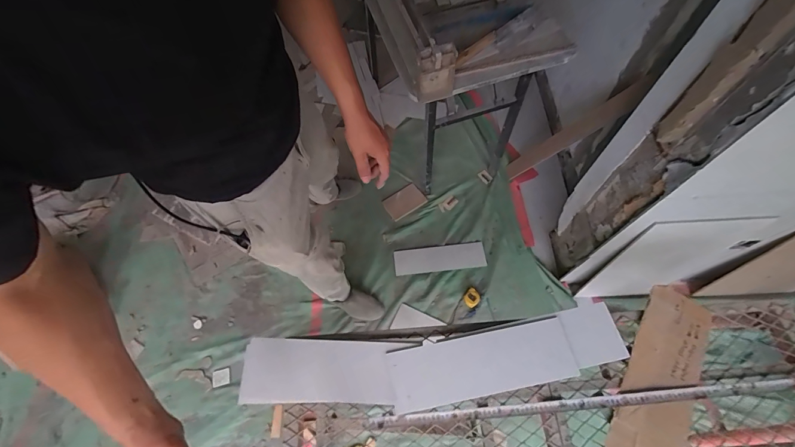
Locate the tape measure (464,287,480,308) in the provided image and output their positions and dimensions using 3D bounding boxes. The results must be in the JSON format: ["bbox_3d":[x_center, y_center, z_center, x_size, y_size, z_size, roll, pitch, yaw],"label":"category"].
[{"bbox_3d":[0.308,0.310,1.441,0.060,0.032,0.071,35,70,18],"label":"tape measure"}]

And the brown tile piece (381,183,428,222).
[{"bbox_3d":[0.031,-0.104,1.679,0.187,0.015,0.126,-32,73,-9],"label":"brown tile piece"}]

